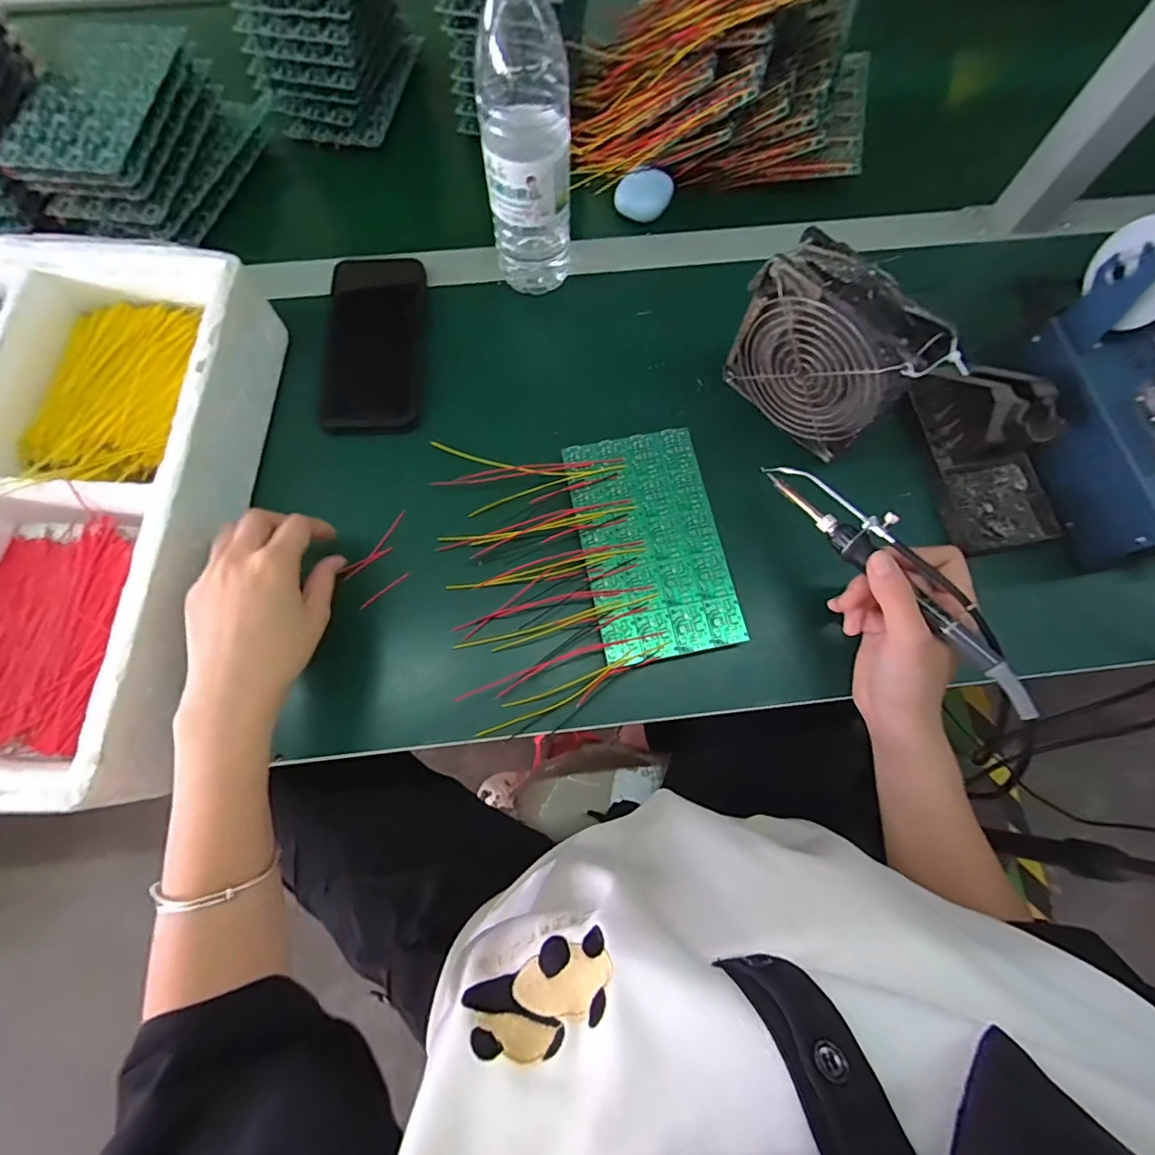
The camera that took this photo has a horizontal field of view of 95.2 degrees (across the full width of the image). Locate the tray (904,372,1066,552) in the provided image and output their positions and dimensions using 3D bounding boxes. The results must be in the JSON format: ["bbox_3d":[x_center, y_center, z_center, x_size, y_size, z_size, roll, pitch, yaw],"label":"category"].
[{"bbox_3d":[0.320,-0.098,0.394,0.074,0.071,0.139,-9,73,-4],"label":"tray"}]

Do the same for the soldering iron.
[{"bbox_3d":[0.198,-0.007,0.328,0.024,0.031,0.209,-31,66,-10],"label":"soldering iron"}]

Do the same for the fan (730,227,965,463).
[{"bbox_3d":[0.180,-0.156,0.381,0.042,0.114,0.130,-43,78,-12],"label":"fan"}]

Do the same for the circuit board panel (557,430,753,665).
[{"bbox_3d":[0.055,-0.028,0.395,0.101,0.005,0.172,-11,73,-4],"label":"circuit board panel"}]

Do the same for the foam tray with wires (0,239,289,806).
[{"bbox_3d":[-0.409,-0.053,0.365,0.317,0.071,0.376,2,73,0],"label":"foam tray with wires"}]

